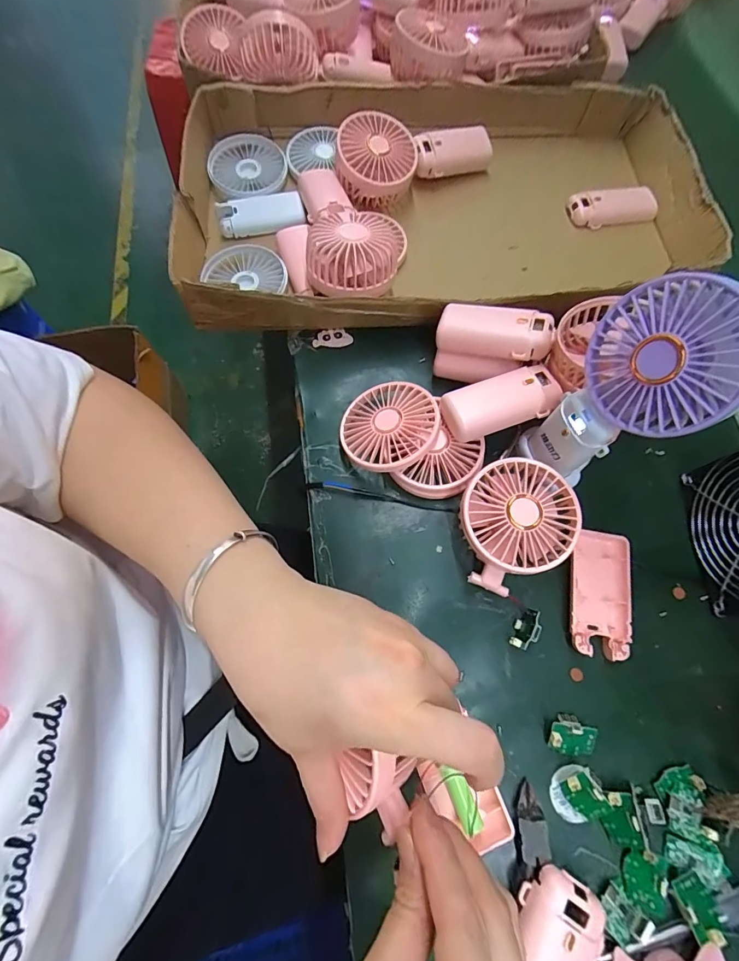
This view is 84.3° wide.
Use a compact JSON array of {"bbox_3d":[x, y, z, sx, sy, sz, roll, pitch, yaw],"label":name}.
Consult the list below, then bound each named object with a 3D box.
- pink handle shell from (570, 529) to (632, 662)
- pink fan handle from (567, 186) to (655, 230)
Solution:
[{"bbox_3d":[0.183,0.088,0.325,0.047,0.014,0.096,9,70,5],"label":"pink handle shell"},{"bbox_3d":[0.272,-0.309,0.462,0.096,0.021,0.036,-7,70,-1],"label":"pink fan handle"}]

